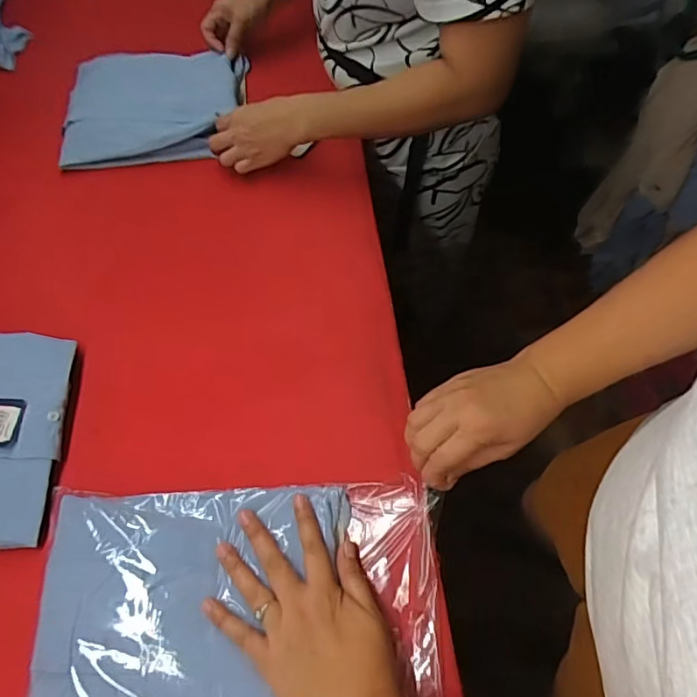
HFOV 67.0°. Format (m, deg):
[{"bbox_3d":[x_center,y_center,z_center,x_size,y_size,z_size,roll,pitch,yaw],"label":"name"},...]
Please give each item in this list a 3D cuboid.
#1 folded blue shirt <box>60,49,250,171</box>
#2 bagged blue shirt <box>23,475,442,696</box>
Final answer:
[{"bbox_3d":[-0.267,-0.342,0.732,0.236,0.031,0.194,-7,62,2],"label":"folded blue shirt"},{"bbox_3d":[-0.091,0.220,0.440,0.331,0.039,0.208,-3,63,0],"label":"bagged blue shirt"}]

